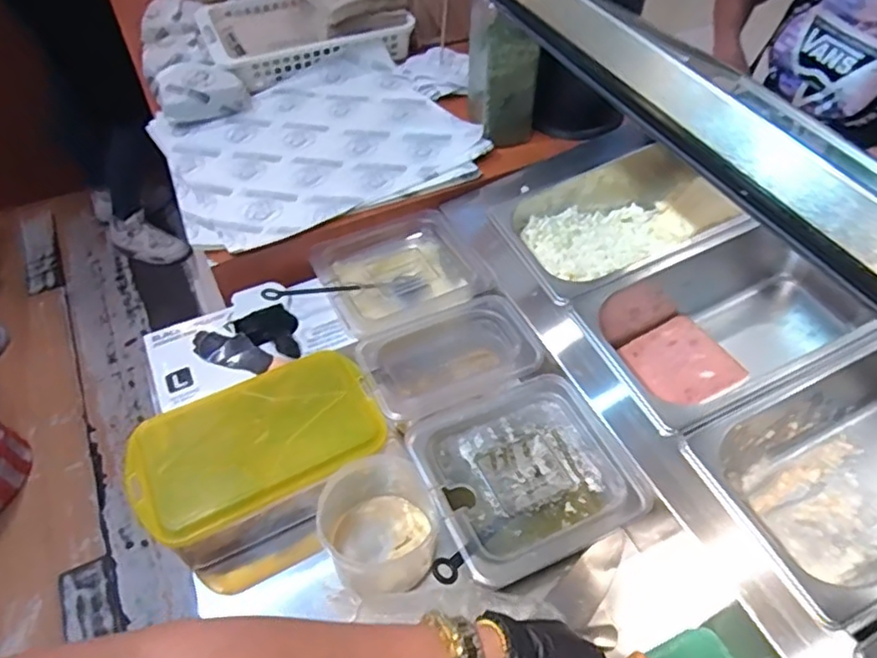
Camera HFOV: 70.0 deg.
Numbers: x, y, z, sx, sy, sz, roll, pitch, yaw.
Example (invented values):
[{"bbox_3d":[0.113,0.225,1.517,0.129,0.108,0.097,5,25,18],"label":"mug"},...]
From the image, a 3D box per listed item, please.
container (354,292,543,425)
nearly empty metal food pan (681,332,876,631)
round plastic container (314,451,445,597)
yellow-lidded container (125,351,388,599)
[{"bbox_3d":[0.012,0.039,0.652,0.174,0.065,0.115,-20,53,-15],"label":"container"},{"bbox_3d":[0.385,0.126,0.562,0.300,0.110,0.175,-20,53,-15],"label":"nearly empty metal food pan"},{"bbox_3d":[-0.054,0.184,0.578,0.097,0.085,0.107,-22,53,-17],"label":"round plastic container"},{"bbox_3d":[-0.168,0.138,0.626,0.222,0.112,0.154,-24,54,-18],"label":"yellow-lidded container"}]

